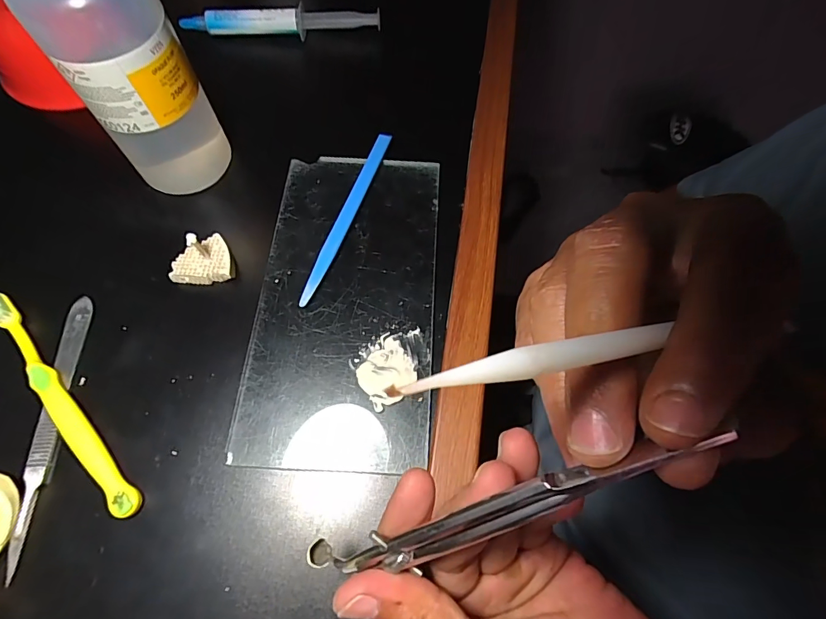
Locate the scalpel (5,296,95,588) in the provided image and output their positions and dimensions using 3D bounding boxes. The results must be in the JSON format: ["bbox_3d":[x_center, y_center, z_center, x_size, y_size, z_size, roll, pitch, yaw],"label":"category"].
[{"bbox_3d":[-0.186,0.056,0.216,0.013,0.004,0.136,-3,65,-1],"label":"scalpel"}]

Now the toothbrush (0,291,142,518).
[{"bbox_3d":[-0.184,0.043,0.217,0.012,0.017,0.151,-41,71,-17],"label":"toothbrush"}]

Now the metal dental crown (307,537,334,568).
[{"bbox_3d":[-0.036,0.093,0.161,0.008,0.007,0.010,-33,69,-15],"label":"metal dental crown"}]

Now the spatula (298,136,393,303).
[{"bbox_3d":[-0.041,-0.060,0.268,0.010,0.009,0.132,18,66,8],"label":"spatula"}]

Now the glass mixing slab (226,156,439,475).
[{"bbox_3d":[-0.038,-0.011,0.250,0.099,0.006,0.195,3,65,1],"label":"glass mixing slab"}]

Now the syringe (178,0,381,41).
[{"bbox_3d":[-0.104,-0.228,0.336,0.155,0.018,0.013,-1,65,0],"label":"syringe"}]

